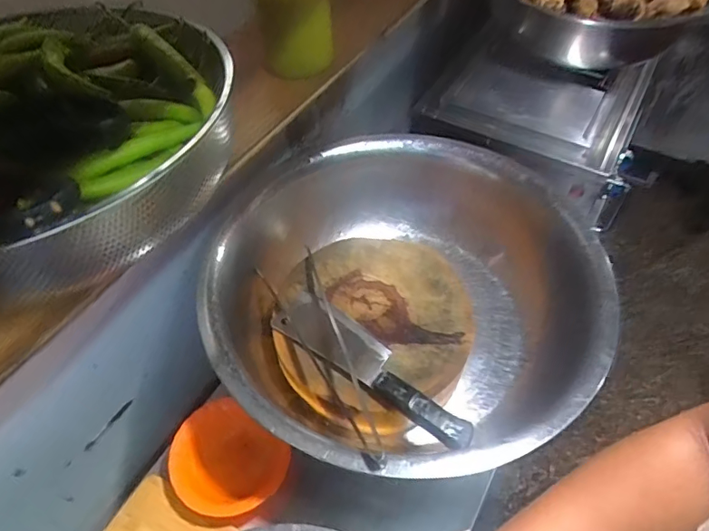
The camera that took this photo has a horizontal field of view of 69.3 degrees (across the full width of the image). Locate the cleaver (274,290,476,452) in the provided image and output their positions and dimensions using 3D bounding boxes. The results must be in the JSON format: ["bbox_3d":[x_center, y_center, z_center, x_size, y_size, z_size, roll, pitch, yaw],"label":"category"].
[{"bbox_3d":[0.022,0.130,0.688,0.309,0.037,0.077,32,57,24],"label":"cleaver"}]

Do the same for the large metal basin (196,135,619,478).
[{"bbox_3d":[0.073,0.043,0.762,0.541,0.167,0.515,0,50,0],"label":"large metal basin"}]

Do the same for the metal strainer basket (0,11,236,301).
[{"bbox_3d":[-0.215,-0.083,0.350,0.270,0.094,0.260,17,52,14],"label":"metal strainer basket"}]

